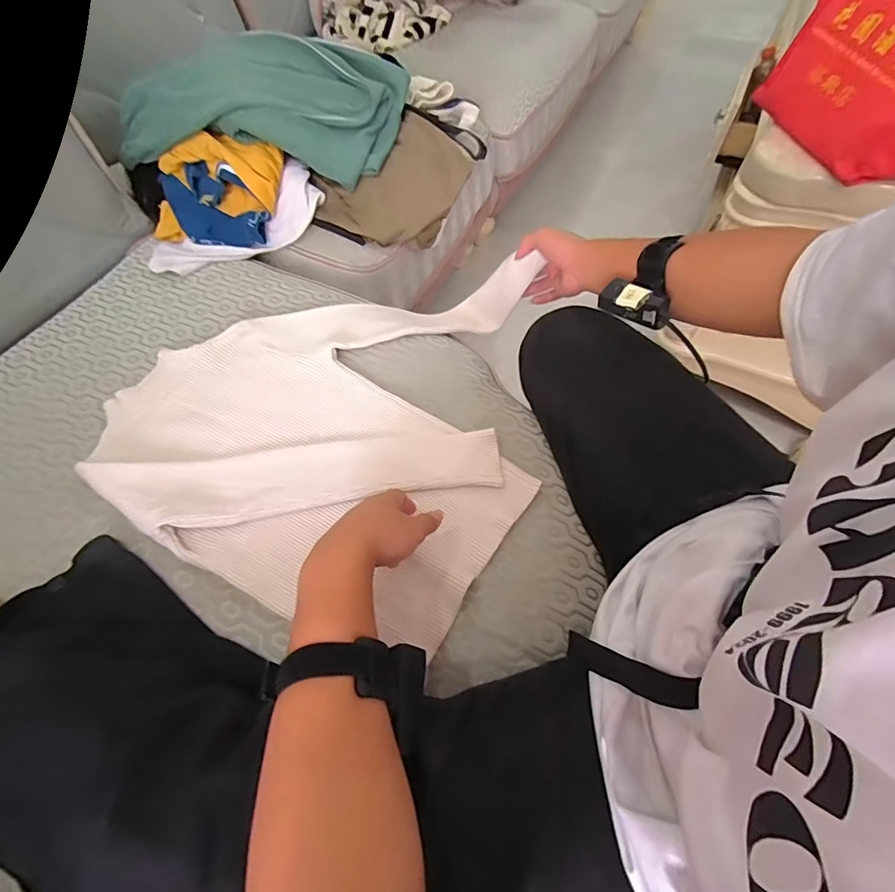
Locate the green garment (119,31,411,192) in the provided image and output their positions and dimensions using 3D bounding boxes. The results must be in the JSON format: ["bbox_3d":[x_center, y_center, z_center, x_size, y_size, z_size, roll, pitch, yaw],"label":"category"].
[{"bbox_3d":[-0.311,-0.581,0.774,0.430,0.124,0.245,11,61,7],"label":"green garment"}]

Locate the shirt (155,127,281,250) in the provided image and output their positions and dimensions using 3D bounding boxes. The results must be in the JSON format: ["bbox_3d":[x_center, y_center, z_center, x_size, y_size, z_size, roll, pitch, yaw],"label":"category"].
[{"bbox_3d":[-0.387,-0.423,0.751,0.212,0.067,0.175,14,95,16],"label":"shirt"}]

